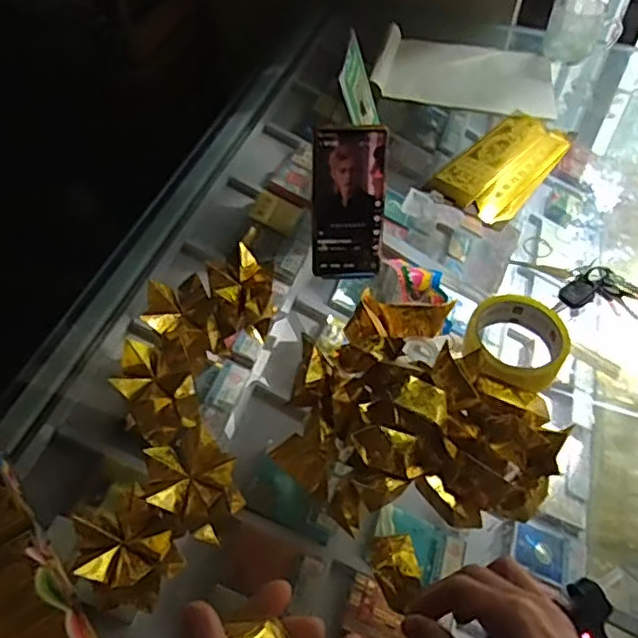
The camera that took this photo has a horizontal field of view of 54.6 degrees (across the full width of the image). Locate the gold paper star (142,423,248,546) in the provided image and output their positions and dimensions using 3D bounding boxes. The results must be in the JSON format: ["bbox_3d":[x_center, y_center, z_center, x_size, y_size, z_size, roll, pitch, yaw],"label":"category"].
[{"bbox_3d":[-0.098,0.133,0.483,0.063,0.060,0.067,-29,58,-24],"label":"gold paper star"}]

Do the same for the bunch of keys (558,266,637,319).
[{"bbox_3d":[0.315,-0.030,0.676,0.103,0.023,0.052,4,51,1],"label":"bunch of keys"}]

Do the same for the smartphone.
[{"bbox_3d":[0.031,-0.119,0.647,0.073,0.159,0.010,-1,25,-3],"label":"smartphone"}]

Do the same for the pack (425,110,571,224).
[{"bbox_3d":[0.253,-0.208,0.827,0.110,0.029,0.238,35,57,23],"label":"pack"}]

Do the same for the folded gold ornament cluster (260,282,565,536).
[{"bbox_3d":[0.079,0.083,0.544,0.212,0.051,0.238,-29,58,-24],"label":"folded gold ornament cluster"}]

